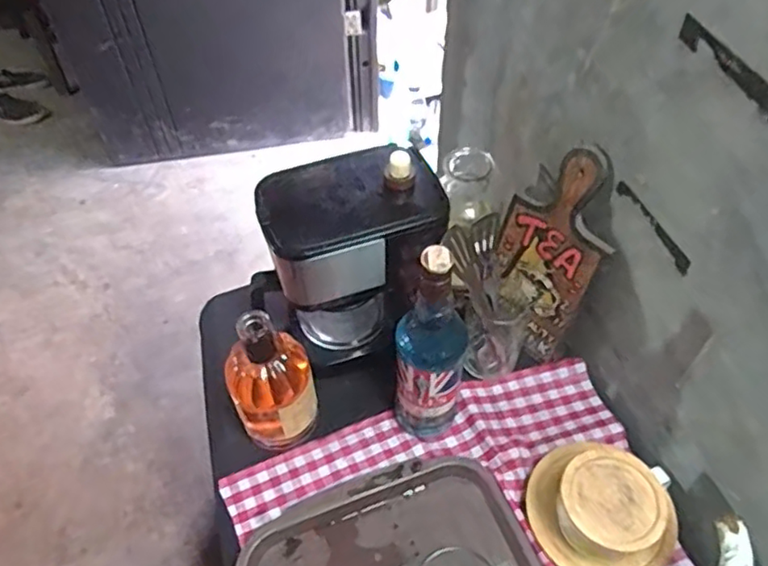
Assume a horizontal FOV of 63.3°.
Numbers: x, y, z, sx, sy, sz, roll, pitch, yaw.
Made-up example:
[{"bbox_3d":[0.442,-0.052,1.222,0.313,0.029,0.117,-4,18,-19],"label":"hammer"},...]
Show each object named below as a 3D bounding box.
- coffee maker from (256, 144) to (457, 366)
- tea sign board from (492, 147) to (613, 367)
[{"bbox_3d":[-0.043,-0.024,0.760,0.189,0.245,0.129,-15,52,-11],"label":"coffee maker"},{"bbox_3d":[0.200,-0.037,0.769,0.023,0.271,0.131,-24,55,-40],"label":"tea sign board"}]

